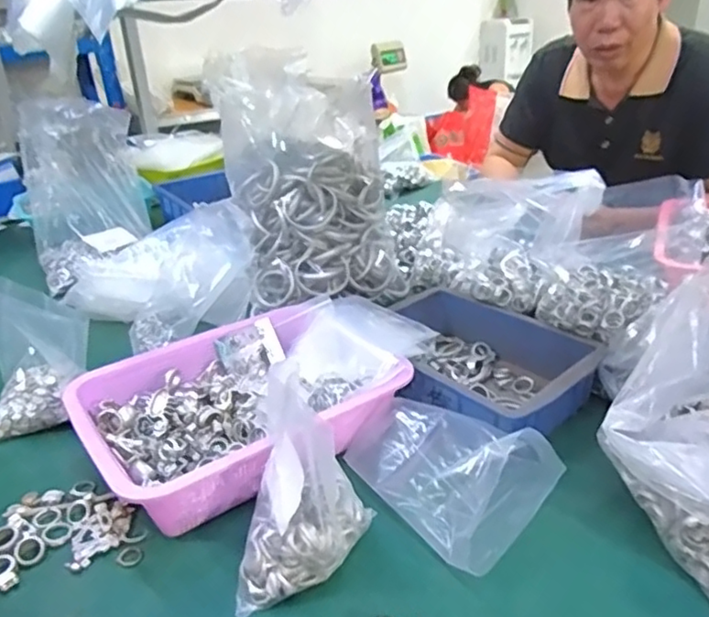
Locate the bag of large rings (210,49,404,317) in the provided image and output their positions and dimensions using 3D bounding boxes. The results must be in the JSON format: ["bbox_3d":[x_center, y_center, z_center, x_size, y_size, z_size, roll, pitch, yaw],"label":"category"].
[{"bbox_3d":[-0.053,-0.172,0.793,0.223,0.289,0.147,-7,27,-9],"label":"bag of large rings"}]

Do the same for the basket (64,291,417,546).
[{"bbox_3d":[-0.119,0.103,0.620,0.289,0.084,0.218,-21,32,-32],"label":"basket"}]

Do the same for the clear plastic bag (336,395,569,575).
[{"bbox_3d":[0.078,0.138,0.539,0.115,0.082,0.185,-23,33,-35],"label":"clear plastic bag"}]

